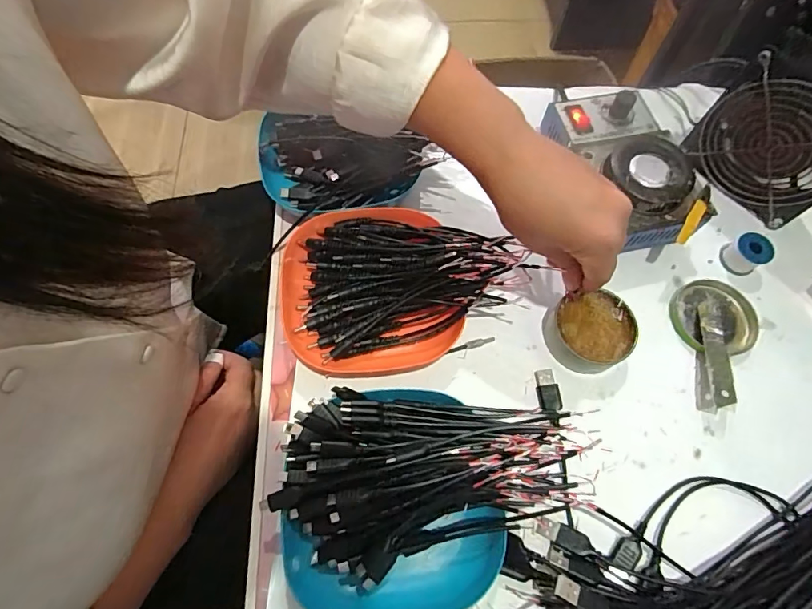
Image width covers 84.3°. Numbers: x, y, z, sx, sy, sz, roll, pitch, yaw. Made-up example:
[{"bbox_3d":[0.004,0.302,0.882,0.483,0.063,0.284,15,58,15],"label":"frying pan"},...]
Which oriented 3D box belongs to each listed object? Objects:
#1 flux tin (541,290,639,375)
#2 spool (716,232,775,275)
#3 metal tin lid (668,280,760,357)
[{"bbox_3d":[0.147,0.023,0.358,0.064,0.027,0.057,-9,67,-6],"label":"flux tin"},{"bbox_3d":[0.297,-0.044,0.393,0.027,0.028,0.030,-34,72,-15],"label":"spool"},{"bbox_3d":[0.262,0.011,0.381,0.068,0.007,0.065,1,67,-2],"label":"metal tin lid"}]

